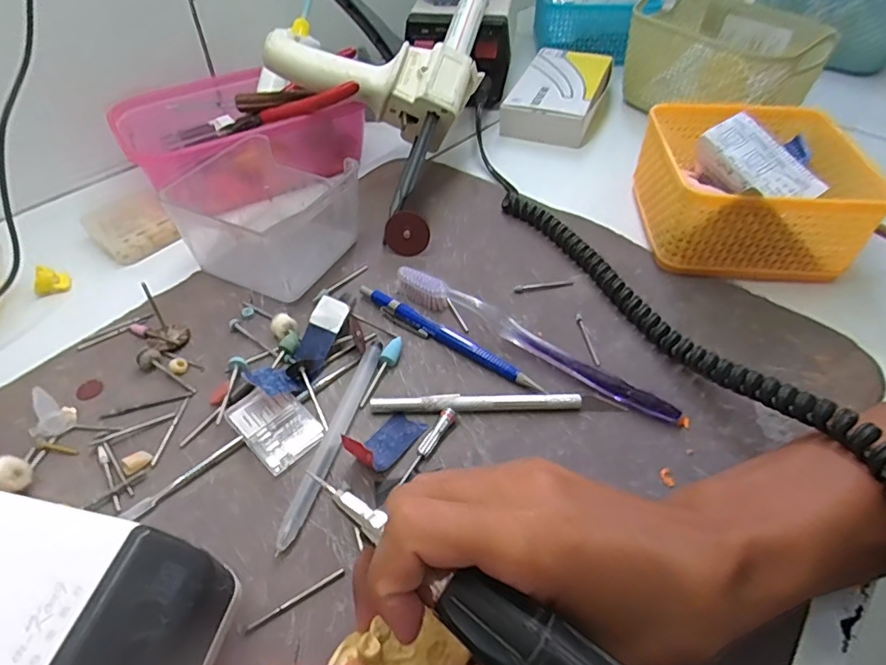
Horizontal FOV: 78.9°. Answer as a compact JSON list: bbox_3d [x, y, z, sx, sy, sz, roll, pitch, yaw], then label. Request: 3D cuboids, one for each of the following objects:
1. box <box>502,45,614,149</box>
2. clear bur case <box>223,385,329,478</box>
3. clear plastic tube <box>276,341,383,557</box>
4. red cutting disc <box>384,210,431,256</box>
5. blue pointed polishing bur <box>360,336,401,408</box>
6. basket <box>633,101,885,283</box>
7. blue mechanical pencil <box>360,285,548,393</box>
[{"bbox_3d":[0.118,-0.241,0.541,0.084,0.034,0.143,15,49,14],"label":"box"},{"bbox_3d":[-0.089,0.048,0.286,0.047,0.010,0.034,36,57,29],"label":"clear bur case"},{"bbox_3d":[-0.058,0.053,0.283,0.012,0.008,0.124,12,48,11],"label":"clear plastic tube"},{"bbox_3d":[-0.026,-0.070,0.383,0.031,0.031,0.004,-29,8,17],"label":"red cutting disc"},{"bbox_3d":[-0.034,0.022,0.311,0.009,0.010,0.048,13,49,13],"label":"blue pointed polishing bur"},{"bbox_3d":[0.221,-0.108,0.394,0.144,0.066,0.140,3,47,3],"label":"basket"},{"bbox_3d":[0.000,0.003,0.328,0.134,0.010,0.009,29,54,25],"label":"blue mechanical pencil"}]

